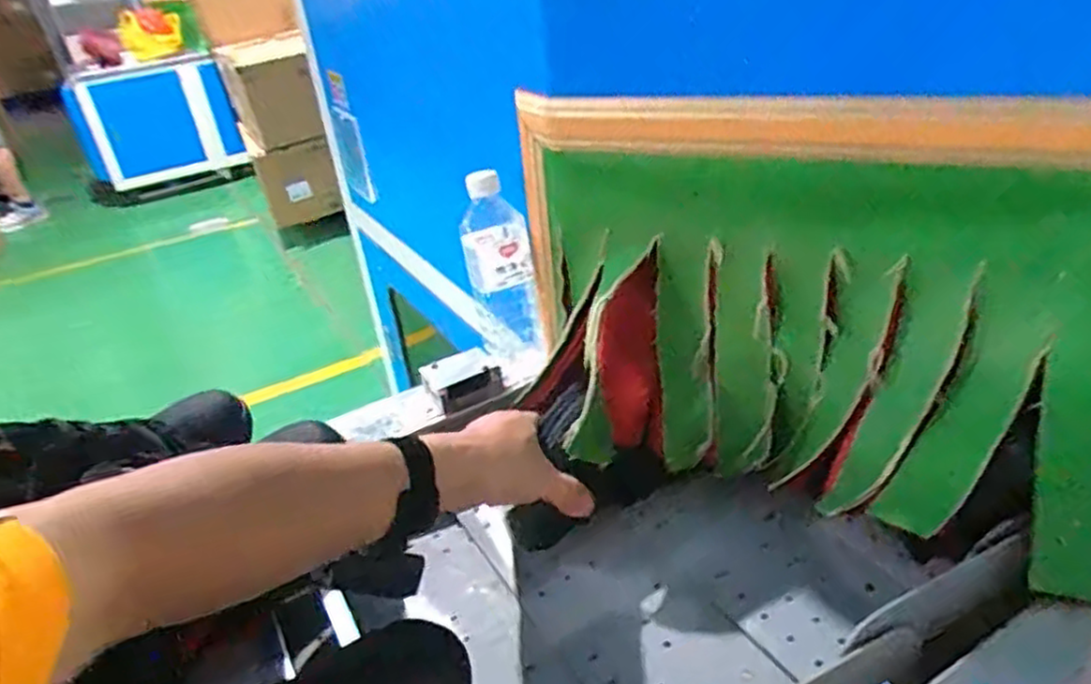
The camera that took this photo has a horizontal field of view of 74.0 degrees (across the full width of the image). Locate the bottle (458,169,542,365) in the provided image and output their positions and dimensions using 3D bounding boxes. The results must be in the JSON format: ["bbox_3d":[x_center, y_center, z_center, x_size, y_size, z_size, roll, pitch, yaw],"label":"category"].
[{"bbox_3d":[-0.049,-0.073,0.751,0.071,0.190,0.056,-9,29,-3],"label":"bottle"}]

